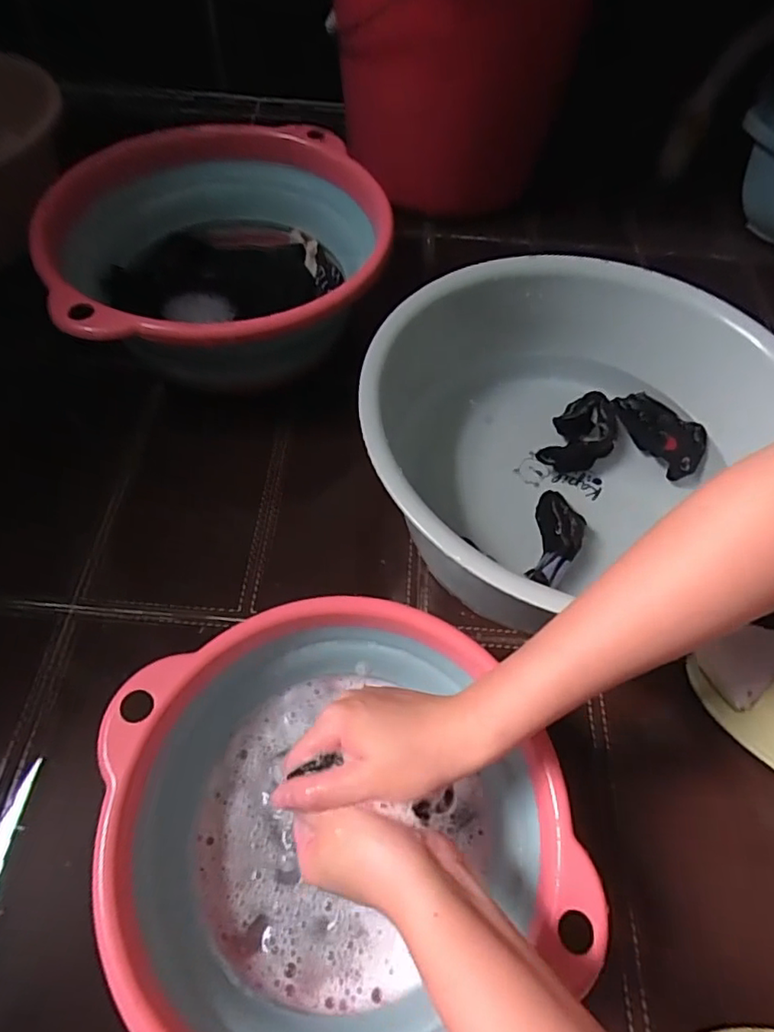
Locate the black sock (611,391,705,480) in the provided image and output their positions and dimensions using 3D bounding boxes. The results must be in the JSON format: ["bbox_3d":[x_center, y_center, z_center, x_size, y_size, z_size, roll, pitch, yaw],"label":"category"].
[{"bbox_3d":[0.278,-0.087,0.593,0.058,0.022,0.101,-33,66,-21],"label":"black sock"}]

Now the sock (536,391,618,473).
[{"bbox_3d":[0.199,-0.083,0.584,0.058,0.024,0.110,33,62,16],"label":"sock"}]

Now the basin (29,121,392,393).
[{"bbox_3d":[-0.166,-0.277,0.629,0.337,0.117,0.317,2,58,-3],"label":"basin"}]

